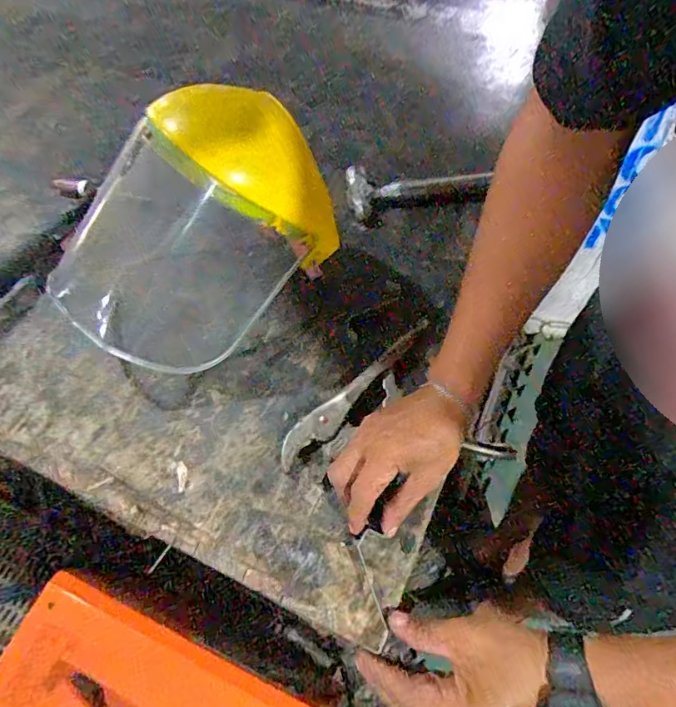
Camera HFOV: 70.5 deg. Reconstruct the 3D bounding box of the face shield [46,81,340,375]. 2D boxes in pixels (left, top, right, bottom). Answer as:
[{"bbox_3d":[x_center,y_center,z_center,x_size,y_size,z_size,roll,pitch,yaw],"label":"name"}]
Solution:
[{"bbox_3d":[-0.133,-0.102,0.474,0.283,0.186,0.126,-40,49,22],"label":"face shield"}]

